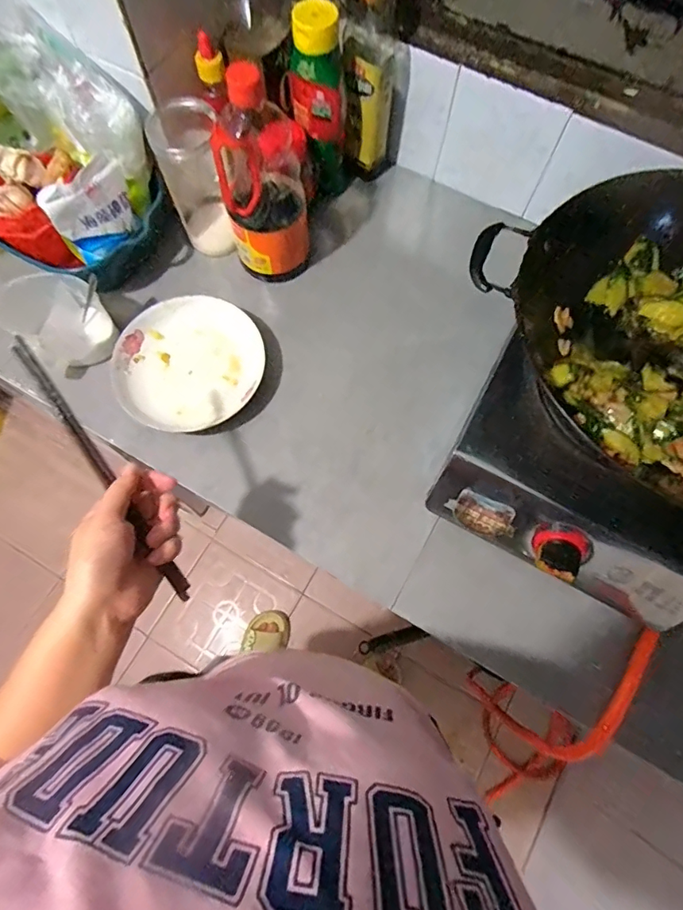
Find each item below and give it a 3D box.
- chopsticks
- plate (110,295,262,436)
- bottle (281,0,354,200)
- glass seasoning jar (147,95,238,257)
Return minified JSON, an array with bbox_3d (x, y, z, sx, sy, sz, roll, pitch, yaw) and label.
[{"bbox_3d":[-0.197,0.015,0.393,0.013,0.017,0.249,-33,94,-12],"label":"chopsticks"},{"bbox_3d":[-0.202,-0.122,0.619,0.185,0.035,0.183,0,71,-1],"label":"plate"},{"bbox_3d":[-0.031,-0.466,0.634,0.073,0.213,0.078,-34,75,-12],"label":"bottle"},{"bbox_3d":[-0.188,-0.360,0.626,0.078,0.176,0.075,0,71,-1],"label":"glass seasoning jar"}]

